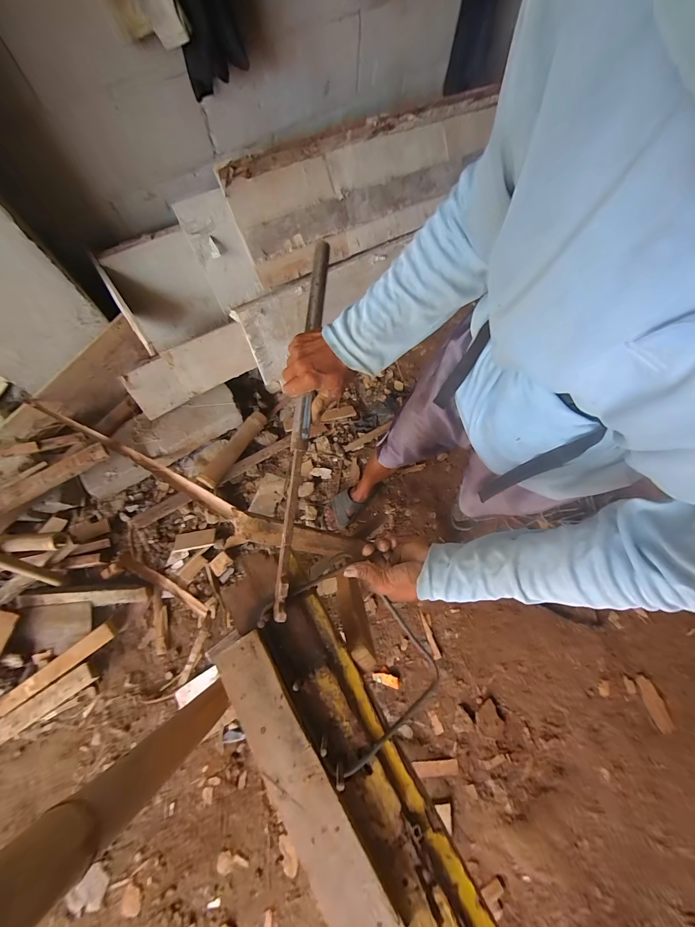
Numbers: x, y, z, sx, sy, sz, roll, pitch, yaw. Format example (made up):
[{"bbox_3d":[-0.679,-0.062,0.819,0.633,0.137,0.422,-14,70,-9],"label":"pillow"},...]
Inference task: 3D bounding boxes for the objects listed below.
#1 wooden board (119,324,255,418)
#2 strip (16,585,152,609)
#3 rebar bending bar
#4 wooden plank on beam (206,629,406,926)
[{"bbox_3d":[-0.554,-0.332,1.178,0.438,0.175,0.035,-27,36,-4],"label":"wooden board"},{"bbox_3d":[-0.874,0.439,1.087,0.406,0.032,0.054,-1,71,-4],"label":"strip"},{"bbox_3d":[-0.064,-0.078,0.473,0.023,0.025,0.548,5,77,0],"label":"rebar bending bar"},{"bbox_3d":[-0.055,0.350,0.369,0.060,0.014,0.333,-30,74,-12],"label":"wooden plank on beam"}]

